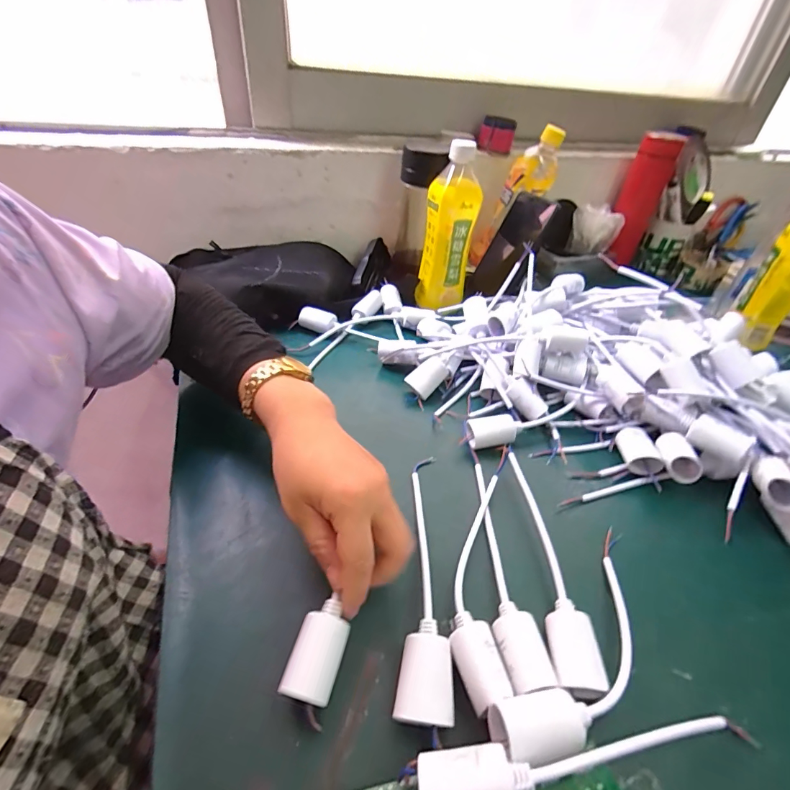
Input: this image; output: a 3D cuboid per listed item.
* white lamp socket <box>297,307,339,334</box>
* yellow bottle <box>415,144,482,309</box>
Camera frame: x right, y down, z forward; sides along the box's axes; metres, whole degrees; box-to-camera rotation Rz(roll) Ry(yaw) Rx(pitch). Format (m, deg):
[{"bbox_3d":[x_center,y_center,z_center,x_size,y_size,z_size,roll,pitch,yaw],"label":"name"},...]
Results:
[{"bbox_3d":[-0.100,-0.096,0.542,0.051,0.027,0.029,20,42,17],"label":"white lamp socket"},{"bbox_3d":[0.071,-0.214,0.544,0.065,0.200,0.056,7,40,2],"label":"yellow bottle"}]

